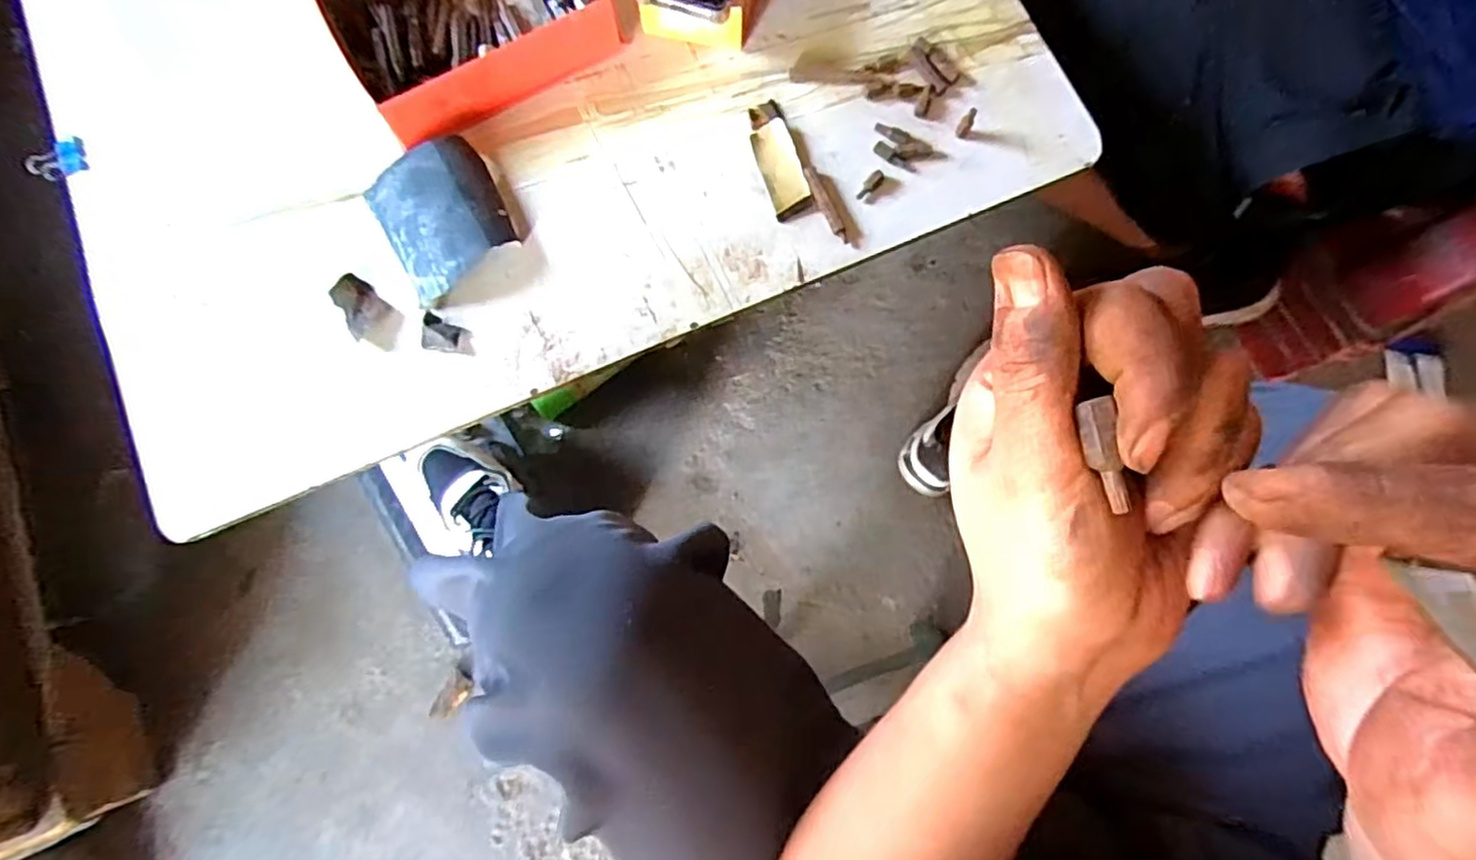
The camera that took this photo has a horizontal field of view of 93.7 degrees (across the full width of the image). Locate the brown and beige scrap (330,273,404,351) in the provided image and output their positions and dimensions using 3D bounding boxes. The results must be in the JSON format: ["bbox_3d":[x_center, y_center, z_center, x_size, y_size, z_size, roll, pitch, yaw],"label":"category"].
[{"bbox_3d":[-0.282,-0.089,0.525,0.056,0.023,0.033,42,79,8],"label":"brown and beige scrap"}]

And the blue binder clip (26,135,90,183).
[{"bbox_3d":[-0.527,-0.209,0.538,0.036,0.018,0.036,-17,78,-5],"label":"blue binder clip"}]

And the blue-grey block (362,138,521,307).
[{"bbox_3d":[-0.226,-0.164,0.536,0.088,0.027,0.113,-28,79,-7],"label":"blue-grey block"}]

